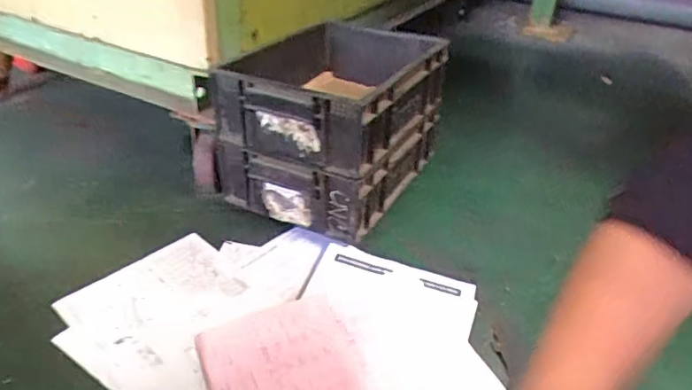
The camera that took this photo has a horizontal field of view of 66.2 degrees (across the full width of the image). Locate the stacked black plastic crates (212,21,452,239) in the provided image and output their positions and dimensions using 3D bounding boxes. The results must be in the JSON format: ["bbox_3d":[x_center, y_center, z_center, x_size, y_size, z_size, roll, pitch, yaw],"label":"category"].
[{"bbox_3d":[-0.024,-0.130,0.865,0.269,0.223,0.368,17,37,20],"label":"stacked black plastic crates"}]

